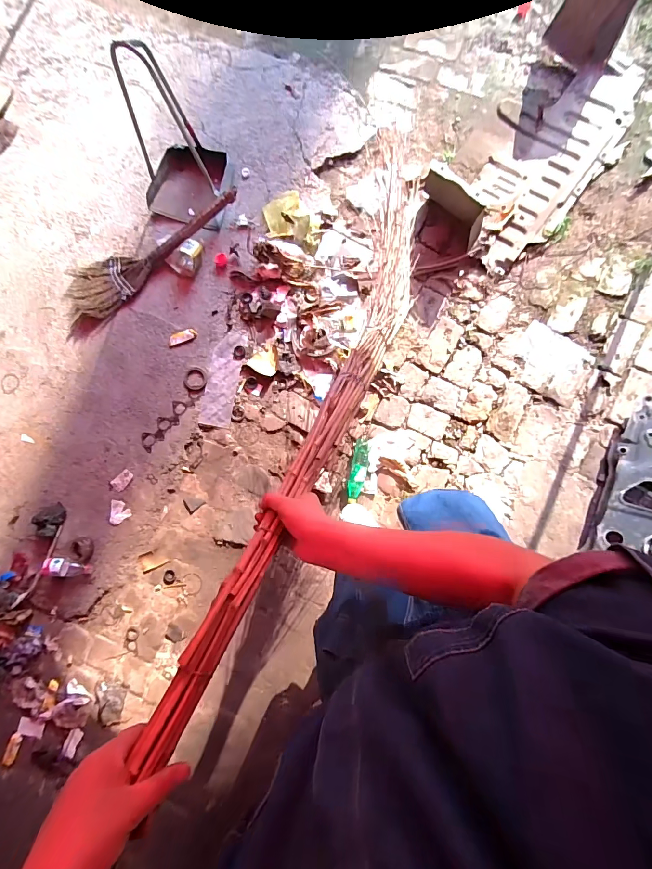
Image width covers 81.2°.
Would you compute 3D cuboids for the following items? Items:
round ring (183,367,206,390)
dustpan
[{"bbox_3d":[-0.528,-0.225,1.534,0.100,0.013,0.092,0,85,3],"label":"round ring"},{"bbox_3d":[-0.555,-1.038,1.323,0.326,0.556,0.307,23,87,5],"label":"dustpan"}]

